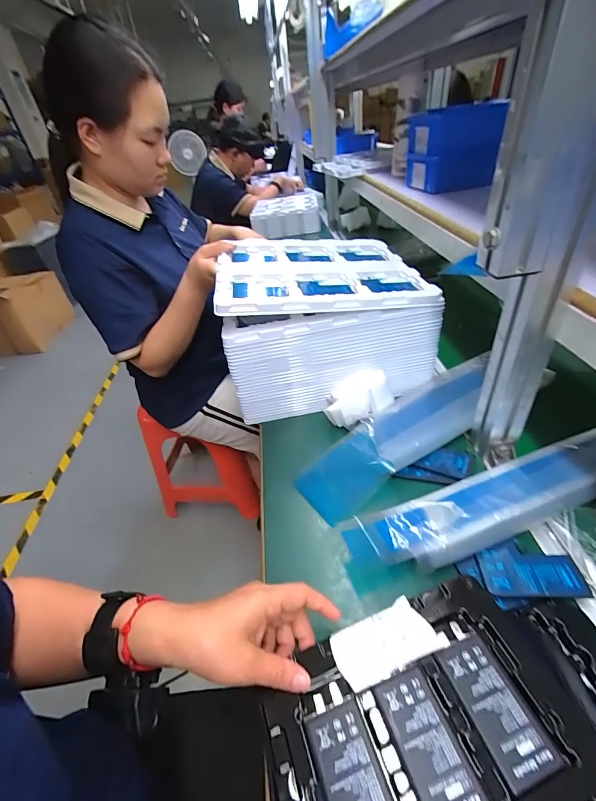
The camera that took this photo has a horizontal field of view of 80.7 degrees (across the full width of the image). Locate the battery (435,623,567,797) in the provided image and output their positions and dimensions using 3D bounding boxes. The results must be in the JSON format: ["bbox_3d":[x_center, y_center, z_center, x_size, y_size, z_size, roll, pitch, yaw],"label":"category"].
[{"bbox_3d":[0.146,0.225,0.267,0.043,0.004,0.096,-17,40,-11],"label":"battery"}]

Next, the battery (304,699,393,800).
[{"bbox_3d":[0.038,0.267,0.244,0.043,0.008,0.084,-16,40,-11],"label":"battery"}]

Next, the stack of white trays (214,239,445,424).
[{"bbox_3d":[0.029,-0.145,0.619,0.319,0.188,0.285,-13,40,-7],"label":"stack of white trays"}]

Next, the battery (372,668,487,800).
[{"bbox_3d":[0.093,0.249,0.254,0.042,0.008,0.081,-17,40,-11],"label":"battery"}]

